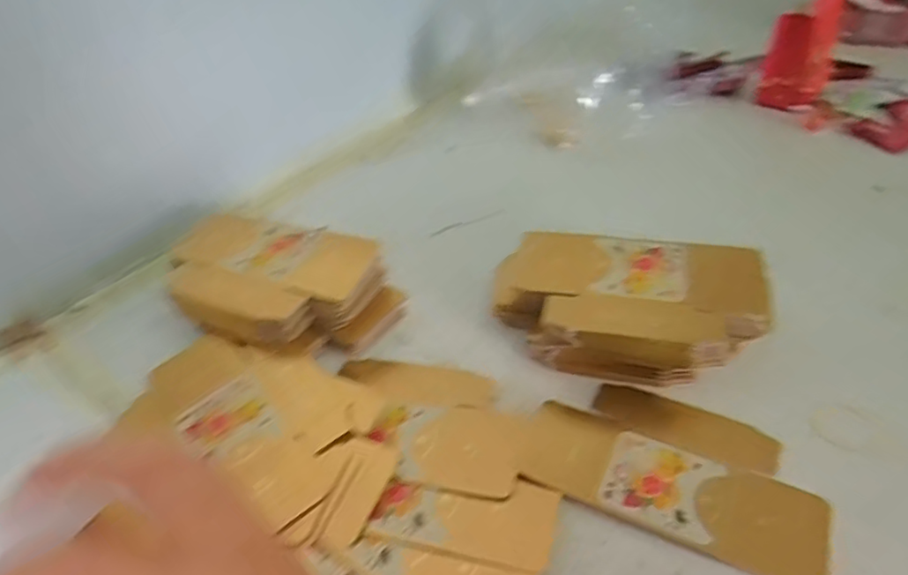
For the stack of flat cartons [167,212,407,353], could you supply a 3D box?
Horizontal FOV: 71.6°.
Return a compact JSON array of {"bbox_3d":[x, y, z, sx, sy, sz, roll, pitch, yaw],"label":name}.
[{"bbox_3d":[-0.152,0.000,0.542,0.205,0.057,0.119,12,42,20],"label":"stack of flat cartons"}]

